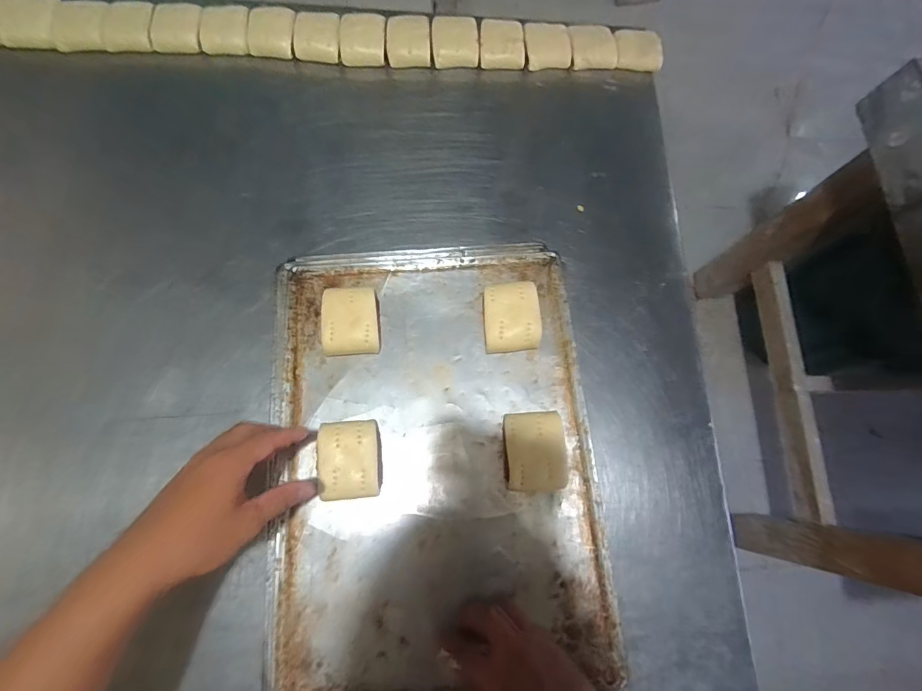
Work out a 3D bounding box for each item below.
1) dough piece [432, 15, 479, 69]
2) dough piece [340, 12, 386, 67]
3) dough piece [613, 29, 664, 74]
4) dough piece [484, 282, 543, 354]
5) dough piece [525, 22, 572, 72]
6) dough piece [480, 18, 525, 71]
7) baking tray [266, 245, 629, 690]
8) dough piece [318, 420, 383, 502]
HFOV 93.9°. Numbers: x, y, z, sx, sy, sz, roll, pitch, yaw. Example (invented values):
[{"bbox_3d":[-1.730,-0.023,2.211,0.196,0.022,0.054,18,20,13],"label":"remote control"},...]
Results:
[{"bbox_3d":[-0.009,-0.458,0.652,0.066,0.030,0.084,0,76,-5],"label":"dough piece"},{"bbox_3d":[-0.144,-0.457,0.644,0.064,0.030,0.078,2,76,-5],"label":"dough piece"},{"bbox_3d":[0.277,-0.458,0.670,0.076,0.023,0.063,-3,73,-3],"label":"dough piece"},{"bbox_3d":[0.057,-0.032,0.489,0.062,0.026,0.077,-4,73,-3],"label":"dough piece"},{"bbox_3d":[0.131,-0.455,0.659,0.068,0.030,0.068,-7,73,-4],"label":"dough piece"},{"bbox_3d":[0.063,-0.454,0.654,0.066,0.028,0.074,2,73,-1],"label":"dough piece"},{"bbox_3d":[-0.026,0.113,0.449,0.326,0.036,0.475,-4,73,-3],"label":"baking tray"},{"bbox_3d":[-0.113,0.117,0.444,0.058,0.029,0.076,-4,73,-3],"label":"dough piece"}]

